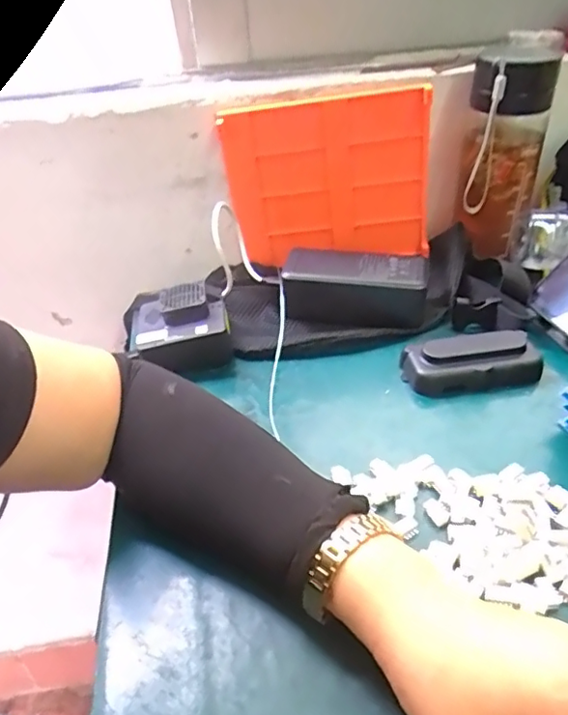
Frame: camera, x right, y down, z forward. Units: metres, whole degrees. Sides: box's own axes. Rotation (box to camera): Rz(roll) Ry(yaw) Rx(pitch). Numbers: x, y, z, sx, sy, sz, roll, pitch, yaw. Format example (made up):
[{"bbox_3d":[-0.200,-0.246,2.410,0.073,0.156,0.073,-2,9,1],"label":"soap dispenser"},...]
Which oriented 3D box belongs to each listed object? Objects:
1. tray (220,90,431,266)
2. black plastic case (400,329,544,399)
[{"bbox_3d":[0.041,-0.165,0.533,0.189,0.152,0.026,-2,36,2],"label":"tray"},{"bbox_3d":[0.149,0.004,0.442,0.102,0.032,0.045,-6,36,-2],"label":"black plastic case"}]

